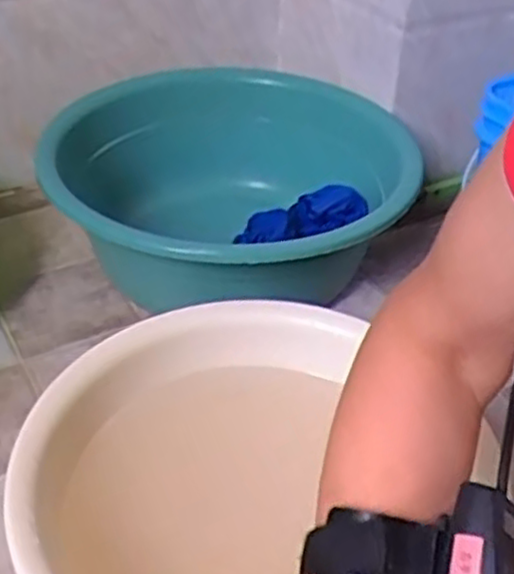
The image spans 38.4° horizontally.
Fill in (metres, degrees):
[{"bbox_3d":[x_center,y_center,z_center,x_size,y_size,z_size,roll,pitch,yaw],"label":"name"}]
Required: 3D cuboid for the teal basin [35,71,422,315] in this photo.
[{"bbox_3d":[-0.044,-0.099,0.958,0.397,0.192,0.426,2,40,-2],"label":"teal basin"}]

